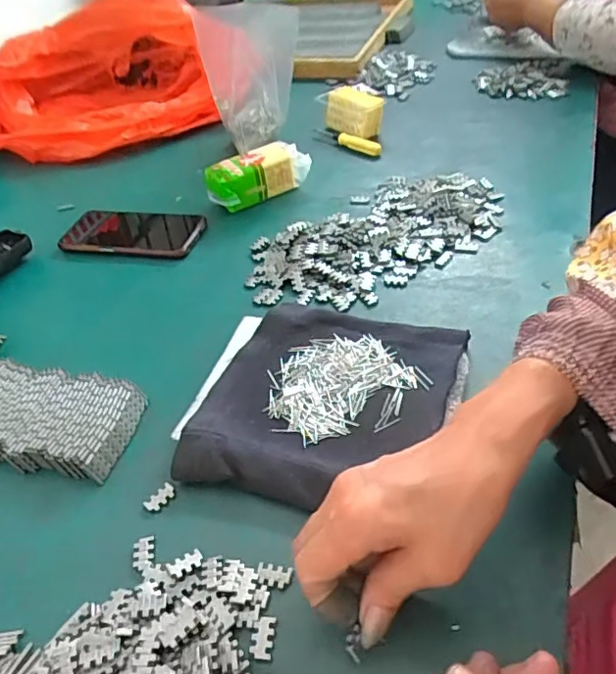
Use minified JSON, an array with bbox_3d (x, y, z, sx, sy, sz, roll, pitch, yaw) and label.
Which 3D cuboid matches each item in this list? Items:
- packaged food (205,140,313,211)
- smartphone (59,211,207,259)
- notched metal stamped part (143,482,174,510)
[{"bbox_3d":[-0.059,-0.194,0.656,0.122,0.049,0.051,-28,45,-16],"label":"packaged food"},{"bbox_3d":[-0.201,-0.121,0.630,0.161,0.009,0.076,4,46,11],"label":"smartphone"},{"bbox_3d":[-0.103,0.112,0.382,0.011,0.004,0.022,29,55,31],"label":"notched metal stamped part"}]

